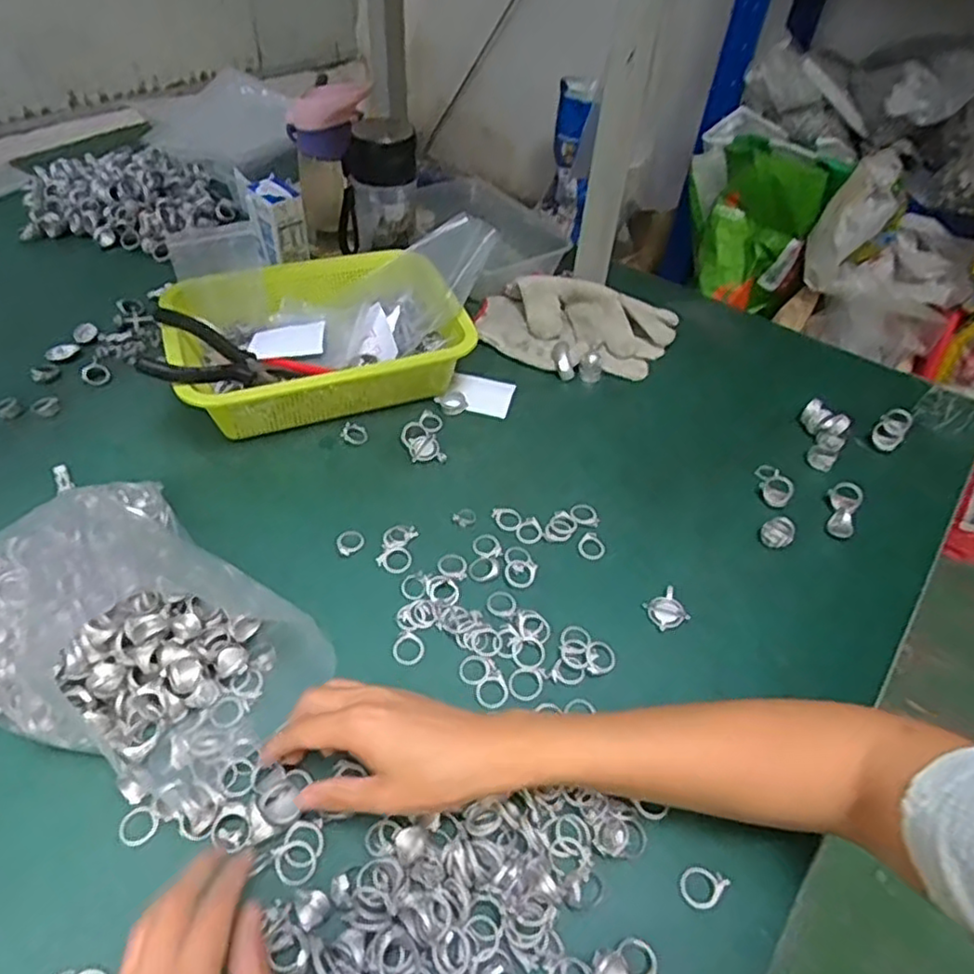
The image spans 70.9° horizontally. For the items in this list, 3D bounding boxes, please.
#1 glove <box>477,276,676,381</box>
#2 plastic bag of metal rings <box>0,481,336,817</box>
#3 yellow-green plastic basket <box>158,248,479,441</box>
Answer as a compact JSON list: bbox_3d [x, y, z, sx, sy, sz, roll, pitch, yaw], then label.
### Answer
[{"bbox_3d":[0.098,-0.176,0.742,0.218,0.043,0.130,8,47,3],"label":"glove"},{"bbox_3d":[-0.248,0.097,0.458,0.268,0.049,0.186,30,52,21],"label":"plastic bag of metal rings"},{"bbox_3d":[-0.162,-0.143,0.663,0.269,0.069,0.194,-15,51,-18],"label":"yellow-green plastic basket"}]

